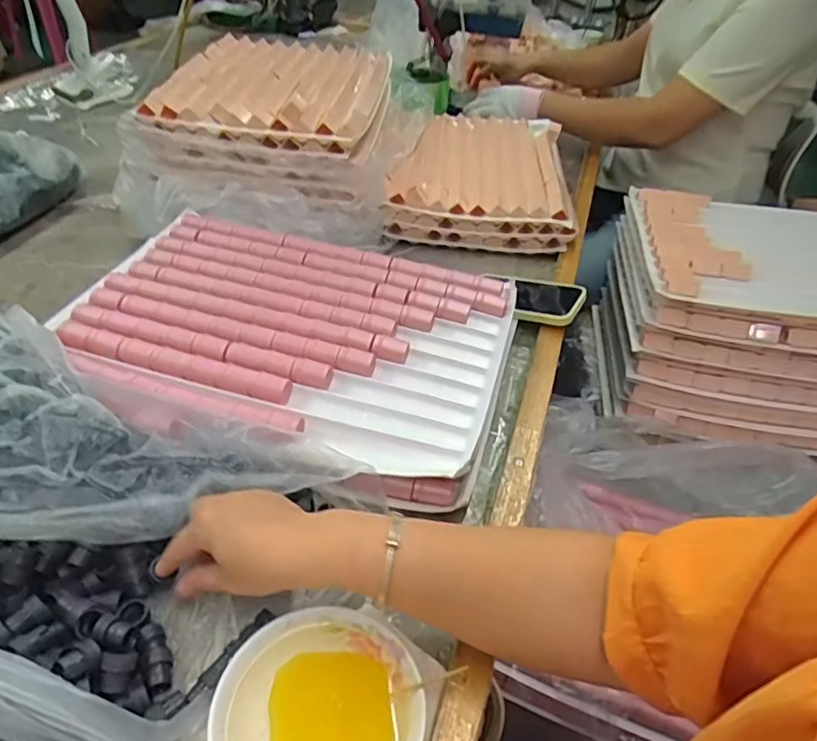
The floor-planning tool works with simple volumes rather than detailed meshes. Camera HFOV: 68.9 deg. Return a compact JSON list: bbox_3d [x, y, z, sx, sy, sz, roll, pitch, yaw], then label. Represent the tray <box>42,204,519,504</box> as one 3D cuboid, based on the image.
[{"bbox_3d":[-0.120,-0.036,0.621,0.435,0.055,0.326,15,43,7],"label":"tray"}]

